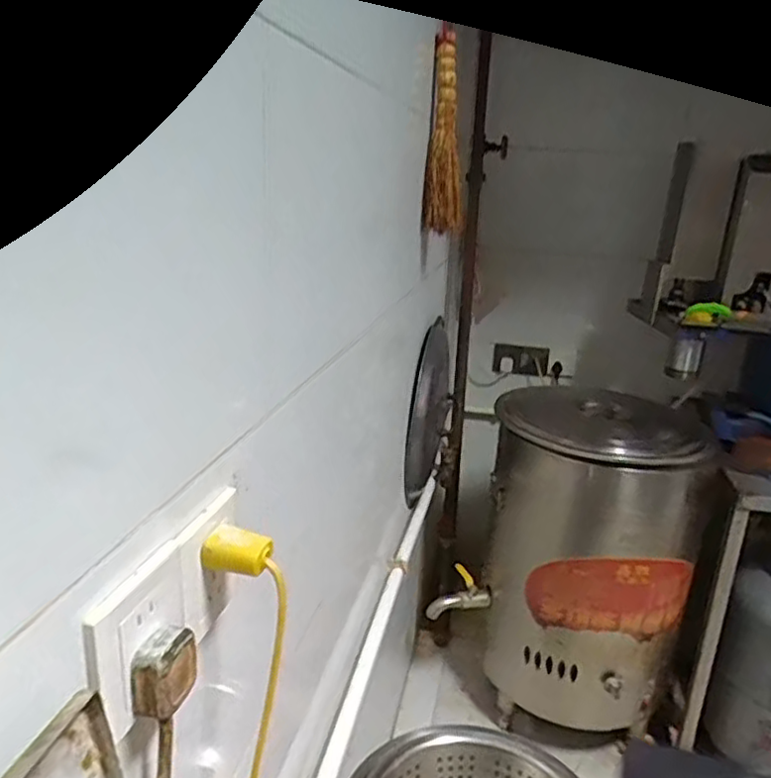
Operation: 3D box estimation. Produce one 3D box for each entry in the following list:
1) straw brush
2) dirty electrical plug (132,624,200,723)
[{"bbox_3d":[0.116,-0.470,1.219,0.068,0.338,0.078,3,18,1],"label":"straw brush"},{"bbox_3d":[-0.128,0.166,0.385,0.020,0.040,0.040,9,19,19],"label":"dirty electrical plug"}]

